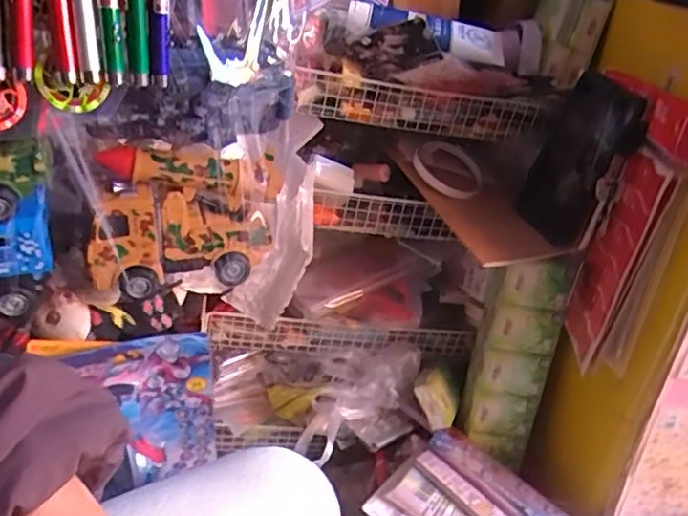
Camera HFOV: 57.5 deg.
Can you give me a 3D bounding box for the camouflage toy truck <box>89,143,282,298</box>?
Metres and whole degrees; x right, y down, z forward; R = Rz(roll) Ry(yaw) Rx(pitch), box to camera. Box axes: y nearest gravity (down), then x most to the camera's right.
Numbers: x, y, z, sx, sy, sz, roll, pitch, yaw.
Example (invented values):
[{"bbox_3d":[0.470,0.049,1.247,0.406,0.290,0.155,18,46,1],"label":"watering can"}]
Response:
[{"bbox_3d":[-0.126,-0.030,0.508,0.147,0.102,0.051,0,30,-12],"label":"camouflage toy truck"}]

